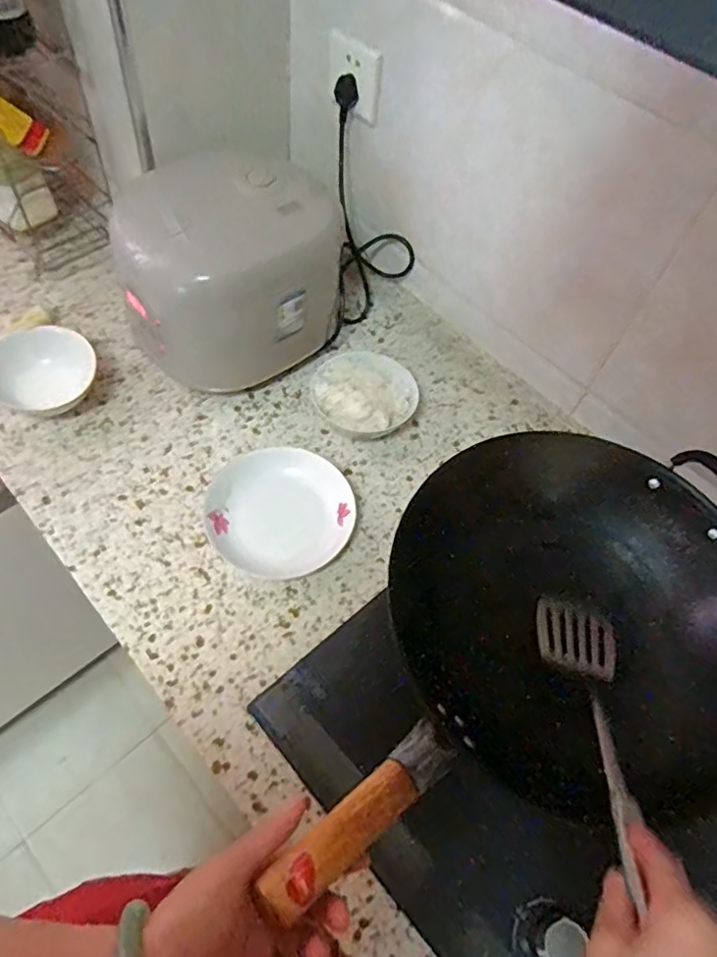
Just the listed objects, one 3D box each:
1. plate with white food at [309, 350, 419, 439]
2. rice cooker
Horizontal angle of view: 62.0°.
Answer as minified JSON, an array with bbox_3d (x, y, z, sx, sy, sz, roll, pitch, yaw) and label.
[{"bbox_3d":[0.008,-0.108,0.780,0.131,0.057,0.126,38,62,14],"label":"plate with white food"},{"bbox_3d":[-0.165,-0.260,0.773,0.268,0.208,0.212,-16,63,-16],"label":"rice cooker"}]

